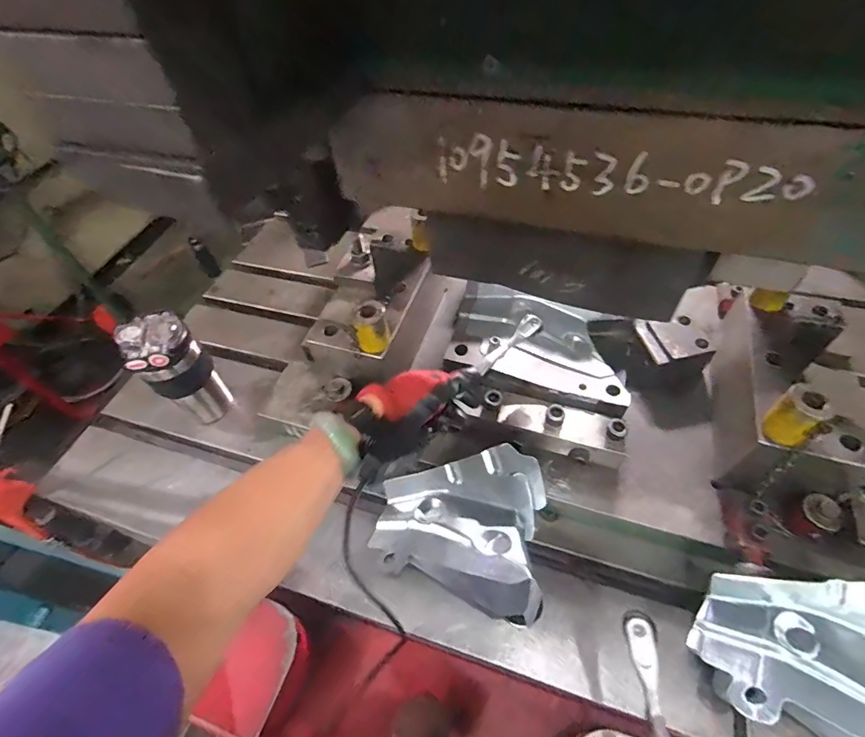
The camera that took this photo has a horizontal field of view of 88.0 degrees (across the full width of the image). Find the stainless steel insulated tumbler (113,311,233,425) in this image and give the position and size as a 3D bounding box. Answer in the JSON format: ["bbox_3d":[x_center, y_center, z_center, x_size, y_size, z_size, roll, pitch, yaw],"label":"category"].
[{"bbox_3d":[-0.351,0.010,0.630,0.067,0.184,0.085,34,62,26],"label":"stainless steel insulated tumbler"}]

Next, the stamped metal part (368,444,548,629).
[{"bbox_3d":[0.031,0.173,0.517,0.203,0.079,0.165,14,55,14],"label":"stamped metal part"}]

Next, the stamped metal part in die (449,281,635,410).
[{"bbox_3d":[0.150,-0.043,0.619,0.241,0.044,0.151,13,54,14],"label":"stamped metal part in die"}]

